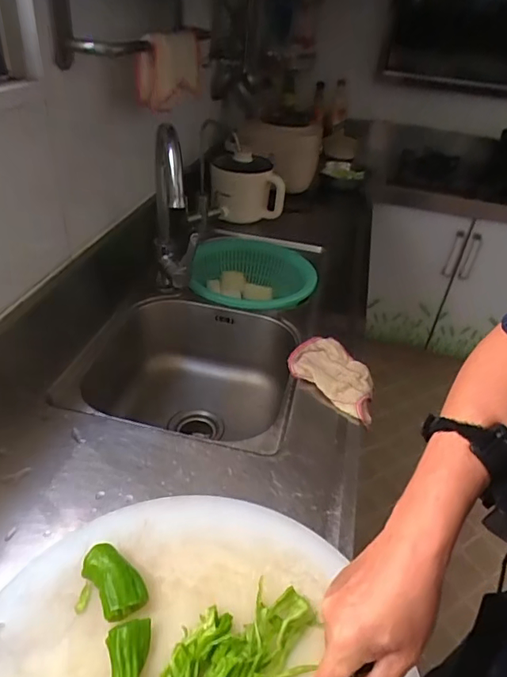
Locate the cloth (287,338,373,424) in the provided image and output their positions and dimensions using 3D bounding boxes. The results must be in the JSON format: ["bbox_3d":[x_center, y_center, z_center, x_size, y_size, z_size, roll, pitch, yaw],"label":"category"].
[{"bbox_3d":[0.147,0.058,0.818,0.180,0.020,0.126,33,44,32],"label":"cloth"}]

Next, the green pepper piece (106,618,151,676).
[{"bbox_3d":[-0.104,0.283,0.404,0.037,0.025,0.080,-3,37,-12],"label":"green pepper piece"}]

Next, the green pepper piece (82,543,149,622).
[{"bbox_3d":[-0.137,0.237,0.472,0.041,0.031,0.072,-23,45,-34],"label":"green pepper piece"}]

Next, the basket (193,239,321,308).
[{"bbox_3d":[-0.005,-0.125,1.172,0.288,0.122,0.323,4,36,-3],"label":"basket"}]

